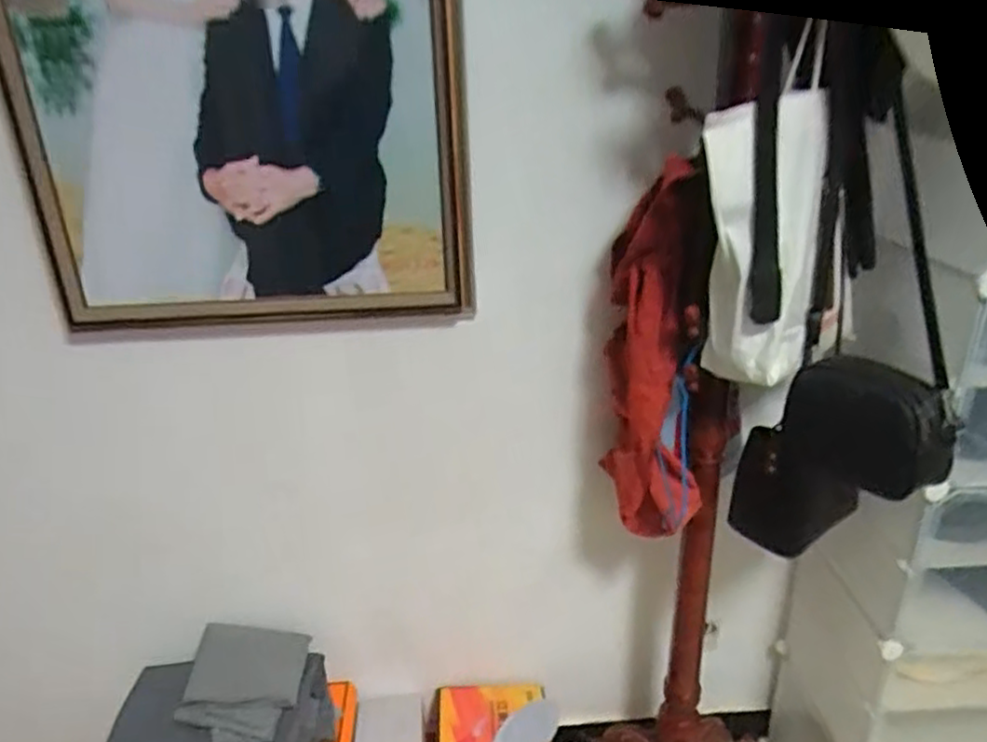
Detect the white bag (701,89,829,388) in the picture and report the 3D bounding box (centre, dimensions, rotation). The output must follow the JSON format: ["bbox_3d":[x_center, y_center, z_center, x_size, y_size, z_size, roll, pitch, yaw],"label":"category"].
[{"bbox_3d":[0.343,-0.154,0.890,0.165,0.335,0.079,-2,23,0],"label":"white bag"}]

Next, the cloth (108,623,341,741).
[{"bbox_3d":[-0.499,0.634,1.292,0.376,0.175,0.271,-1,23,2],"label":"cloth"}]

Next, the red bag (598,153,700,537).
[{"bbox_3d":[0.253,-0.017,1.100,0.144,0.546,0.201,2,23,8],"label":"red bag"}]

